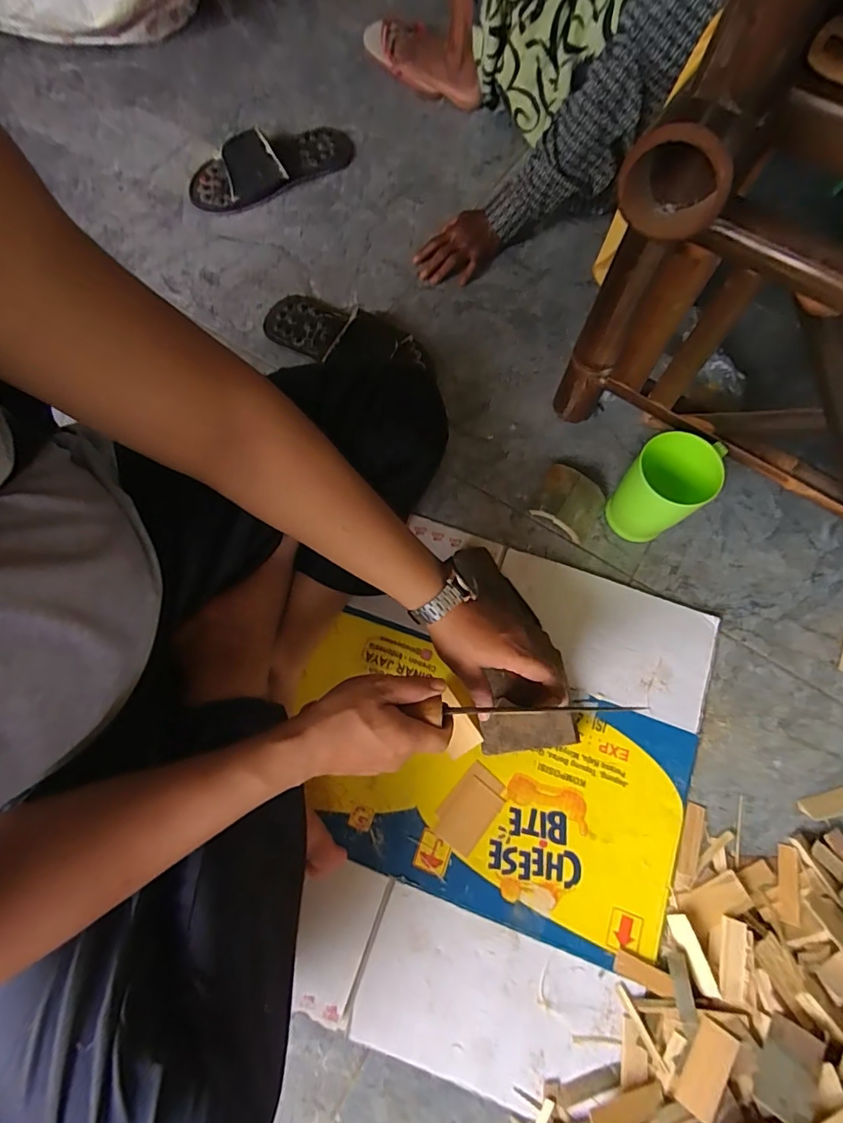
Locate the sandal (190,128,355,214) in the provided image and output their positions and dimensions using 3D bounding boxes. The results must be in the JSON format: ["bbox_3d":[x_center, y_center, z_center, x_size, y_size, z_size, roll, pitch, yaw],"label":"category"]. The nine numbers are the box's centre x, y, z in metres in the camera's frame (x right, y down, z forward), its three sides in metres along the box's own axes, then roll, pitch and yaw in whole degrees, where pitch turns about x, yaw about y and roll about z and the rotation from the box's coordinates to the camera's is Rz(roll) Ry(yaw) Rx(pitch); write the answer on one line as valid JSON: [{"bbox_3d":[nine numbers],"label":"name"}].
[{"bbox_3d":[-0.251,-0.667,0.840,0.288,0.060,0.125,-27,75,-9],"label":"sandal"}]

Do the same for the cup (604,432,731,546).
[{"bbox_3d":[0.282,-0.089,0.596,0.082,0.134,0.108,32,75,9],"label":"cup"}]

